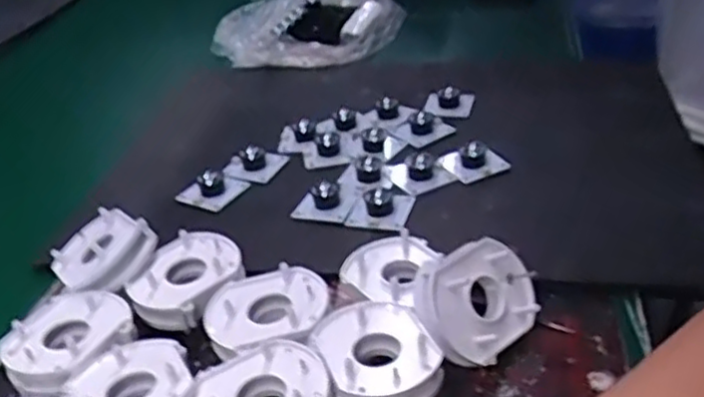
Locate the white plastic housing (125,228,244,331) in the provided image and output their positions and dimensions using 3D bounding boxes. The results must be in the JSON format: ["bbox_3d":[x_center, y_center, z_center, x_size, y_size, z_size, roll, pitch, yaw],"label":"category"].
[{"bbox_3d":[-0.105,0.050,0.452,0.060,0.024,0.066,15,38,29],"label":"white plastic housing"}]

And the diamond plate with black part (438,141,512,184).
[{"bbox_3d":[0.096,-0.032,0.568,0.043,0.019,0.033,-20,35,-22],"label":"diamond plate with black part"}]

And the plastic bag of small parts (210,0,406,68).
[{"bbox_3d":[-0.040,-0.217,0.867,0.171,0.037,0.217,13,37,26],"label":"plastic bag of small parts"}]

